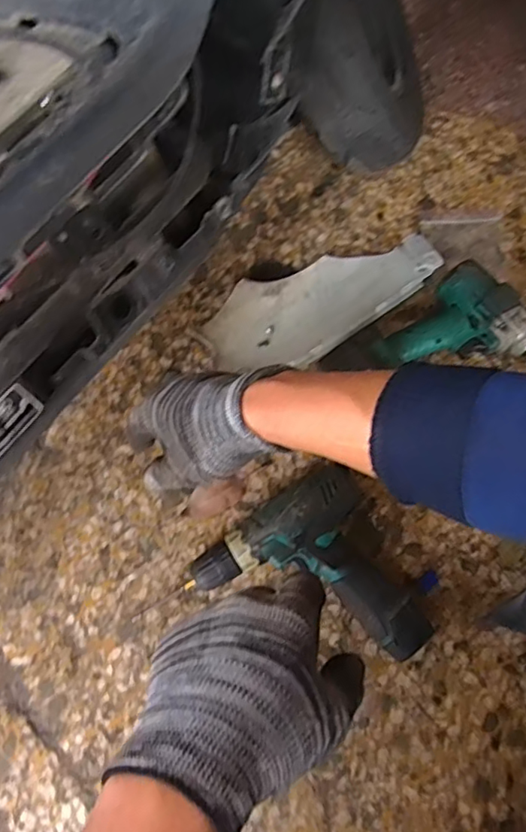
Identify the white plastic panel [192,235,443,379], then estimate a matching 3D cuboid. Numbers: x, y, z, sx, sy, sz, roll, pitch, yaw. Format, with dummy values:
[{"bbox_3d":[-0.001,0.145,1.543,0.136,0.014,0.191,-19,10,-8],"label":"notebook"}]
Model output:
[{"bbox_3d":[0.060,-0.133,0.667,0.272,0.073,0.117,-19,72,-4],"label":"white plastic panel"}]

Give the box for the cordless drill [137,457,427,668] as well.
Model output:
[{"bbox_3d":[0.024,0.190,0.573,0.242,0.055,0.194,-28,74,-8],"label":"cordless drill"}]

